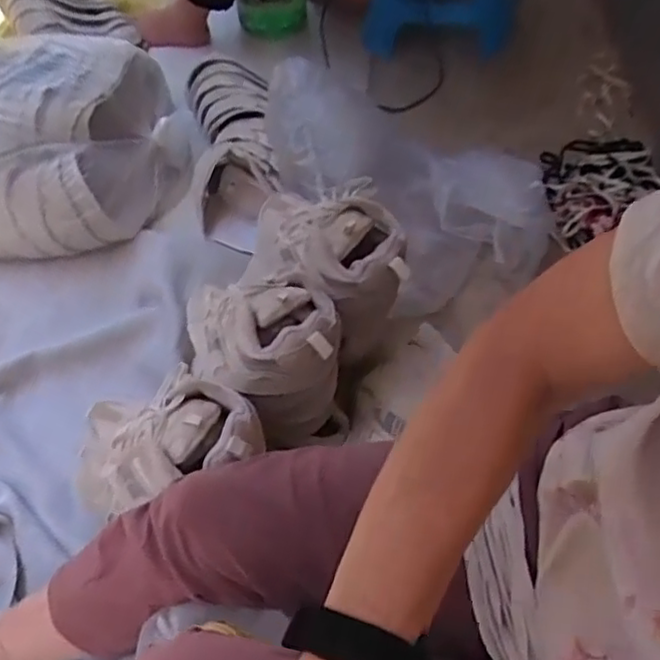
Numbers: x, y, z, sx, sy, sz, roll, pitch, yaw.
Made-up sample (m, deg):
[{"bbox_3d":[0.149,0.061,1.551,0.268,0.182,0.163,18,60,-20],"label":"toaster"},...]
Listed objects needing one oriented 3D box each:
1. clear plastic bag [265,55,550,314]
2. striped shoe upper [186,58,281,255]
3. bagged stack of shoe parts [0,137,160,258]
[{"bbox_3d":[0.124,-0.255,1.114,0.500,0.190,0.265,25,51,-16],"label":"clear plastic bag"},{"bbox_3d":[-0.171,-0.328,1.173,0.154,0.129,0.390,-7,77,-2],"label":"striped shoe upper"},{"bbox_3d":[-0.541,-0.216,1.095,0.500,0.201,0.169,-11,53,-4],"label":"bagged stack of shoe parts"}]

